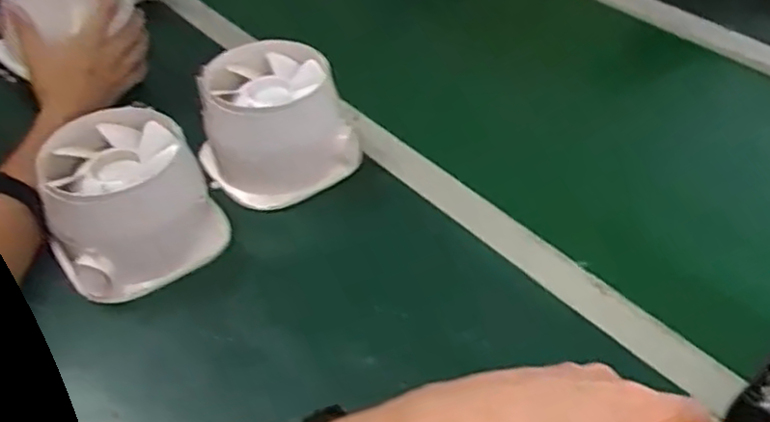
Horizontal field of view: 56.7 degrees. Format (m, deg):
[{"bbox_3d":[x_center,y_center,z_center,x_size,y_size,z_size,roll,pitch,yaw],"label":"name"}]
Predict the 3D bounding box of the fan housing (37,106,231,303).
[{"bbox_3d":[-0.227,-0.015,0.635,0.124,0.098,0.153,-18,46,-17],"label":"fan housing"}]

